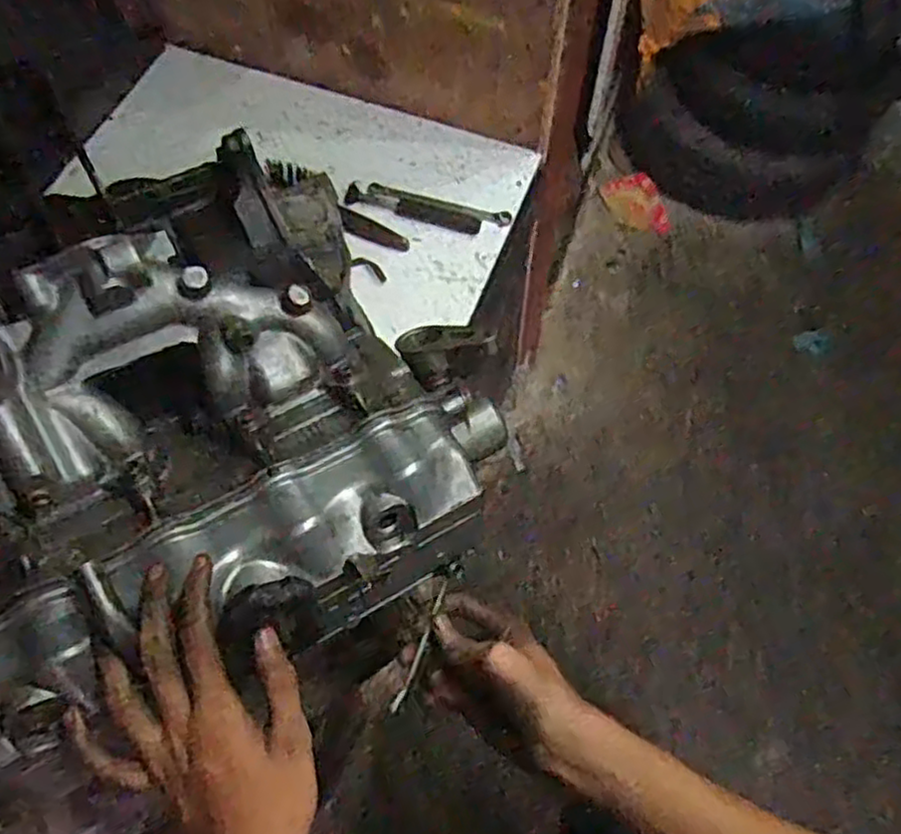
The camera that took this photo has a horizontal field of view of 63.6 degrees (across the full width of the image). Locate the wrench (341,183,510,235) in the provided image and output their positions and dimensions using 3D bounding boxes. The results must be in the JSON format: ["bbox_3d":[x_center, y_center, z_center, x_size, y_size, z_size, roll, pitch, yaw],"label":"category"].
[{"bbox_3d":[-0.030,-0.264,0.914,0.205,0.018,0.043,13,63,7],"label":"wrench"}]

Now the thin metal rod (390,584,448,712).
[{"bbox_3d":[-0.020,0.156,0.496,0.007,0.012,0.090,20,70,10],"label":"thin metal rod"}]

